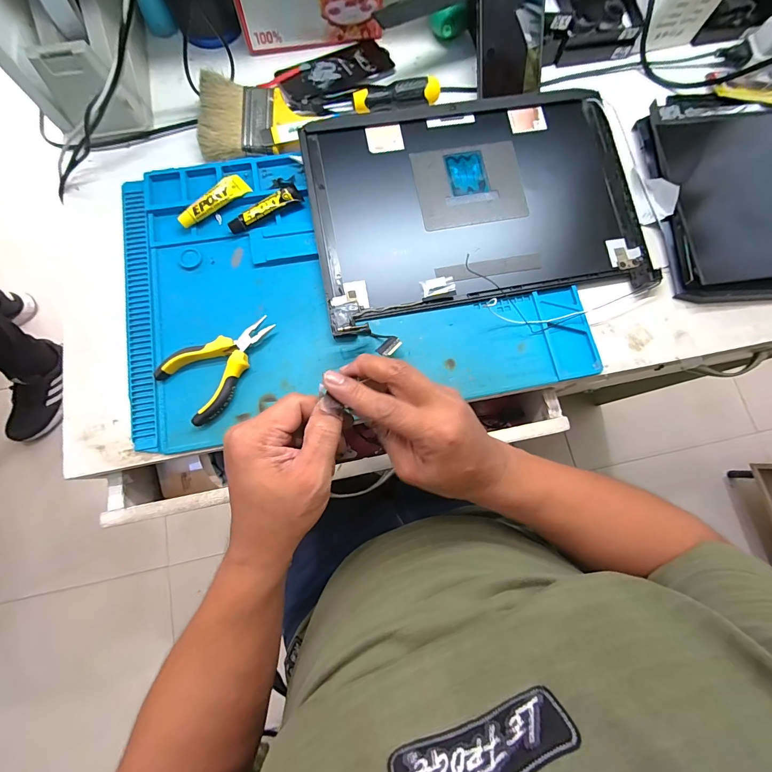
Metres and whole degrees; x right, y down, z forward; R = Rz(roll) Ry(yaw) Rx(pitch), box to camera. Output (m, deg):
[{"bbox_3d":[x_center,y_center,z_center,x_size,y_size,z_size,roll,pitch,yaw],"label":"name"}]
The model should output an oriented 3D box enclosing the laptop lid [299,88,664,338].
[{"bbox_3d":[0.102,-0.208,0.399,0.361,0.018,0.244,-10,77,-4],"label":"laptop lid"}]

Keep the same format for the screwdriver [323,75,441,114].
[{"bbox_3d":[-0.003,-0.345,0.430,0.135,0.028,0.022,-10,77,-4],"label":"screwdriver"}]

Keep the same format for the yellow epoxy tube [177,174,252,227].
[{"bbox_3d":[-0.190,-0.203,0.391,0.084,0.019,0.024,-42,82,-10],"label":"yellow epoxy tube"}]

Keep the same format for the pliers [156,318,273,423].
[{"bbox_3d":[-0.165,-0.027,0.356,0.072,0.014,0.116,40,79,7],"label":"pliers"}]

